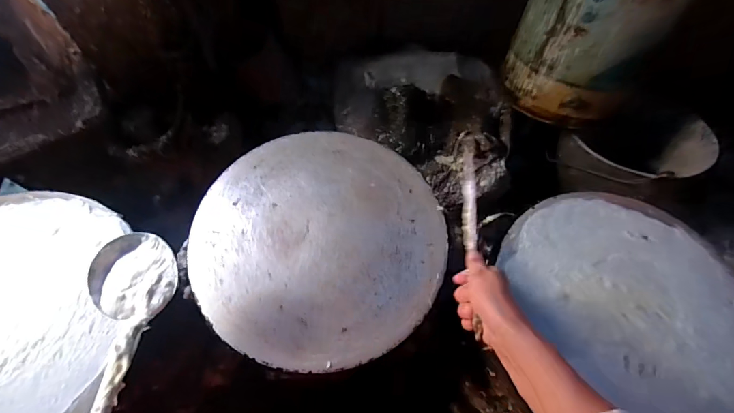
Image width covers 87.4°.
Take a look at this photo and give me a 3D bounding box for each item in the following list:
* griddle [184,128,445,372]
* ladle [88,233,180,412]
[{"bbox_3d":[-0.069,0.042,0.577,0.361,0.030,0.365,2,64,-4],"label":"griddle"},{"bbox_3d":[-0.233,0.157,0.312,0.089,0.056,0.359,-8,35,-8],"label":"ladle"}]

